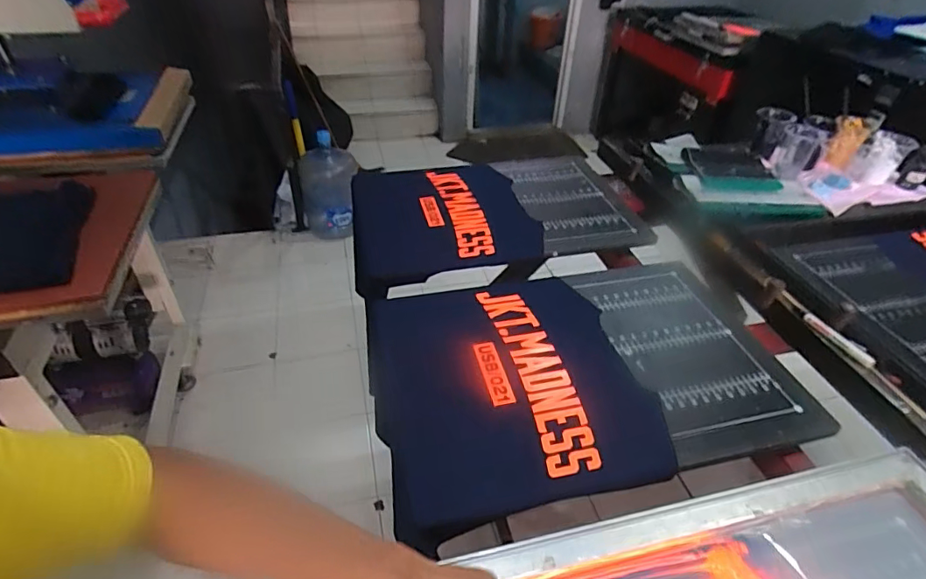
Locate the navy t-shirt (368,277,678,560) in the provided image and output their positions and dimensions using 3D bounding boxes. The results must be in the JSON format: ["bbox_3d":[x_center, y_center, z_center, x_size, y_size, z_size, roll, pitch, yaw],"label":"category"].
[{"bbox_3d":[0.059,0.137,0.754,0.374,0.034,0.396,-10,42,-12],"label":"navy t-shirt"}]

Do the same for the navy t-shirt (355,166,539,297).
[{"bbox_3d":[-0.044,-0.160,1.106,0.385,0.065,0.415,-5,41,-7],"label":"navy t-shirt"}]

